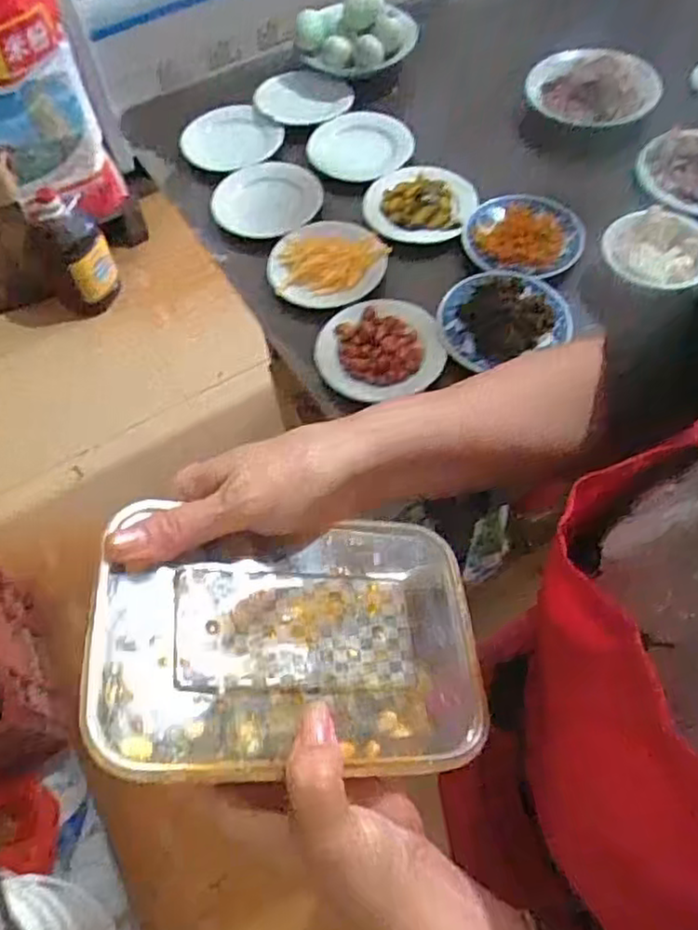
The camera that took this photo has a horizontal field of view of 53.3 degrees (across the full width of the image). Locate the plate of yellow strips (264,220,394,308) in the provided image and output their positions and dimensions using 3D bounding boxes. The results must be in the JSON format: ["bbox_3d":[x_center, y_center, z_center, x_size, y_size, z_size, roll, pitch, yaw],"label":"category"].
[{"bbox_3d":[-0.024,-0.226,0.776,0.129,0.022,0.111,-9,60,-1],"label":"plate of yellow strips"}]

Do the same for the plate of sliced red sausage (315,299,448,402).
[{"bbox_3d":[0.029,-0.119,0.700,0.125,0.018,0.117,-2,60,3],"label":"plate of sliced red sausage"}]

